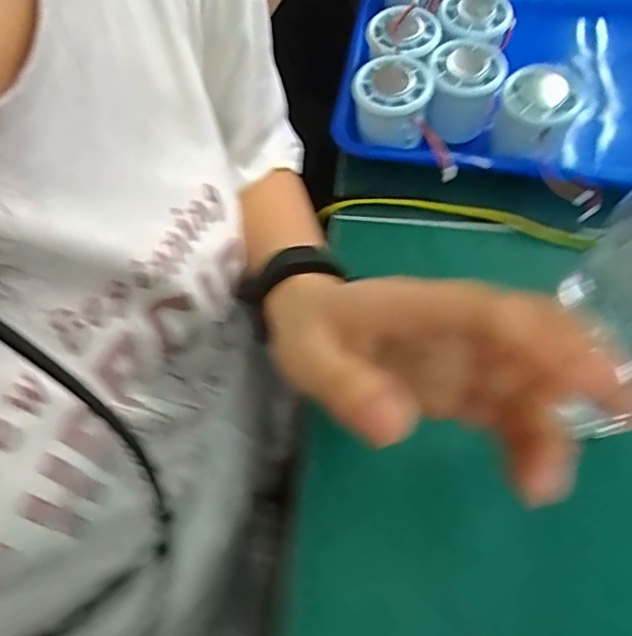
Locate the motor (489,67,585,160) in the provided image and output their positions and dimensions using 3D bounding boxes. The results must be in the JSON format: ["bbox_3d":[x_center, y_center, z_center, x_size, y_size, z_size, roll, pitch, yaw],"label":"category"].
[{"bbox_3d":[0.159,-0.145,0.424,0.054,0.053,0.051,0,65,1],"label":"motor"}]

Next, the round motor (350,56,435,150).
[{"bbox_3d":[0.057,-0.164,0.440,0.057,0.057,0.055,0,65,1],"label":"round motor"}]

